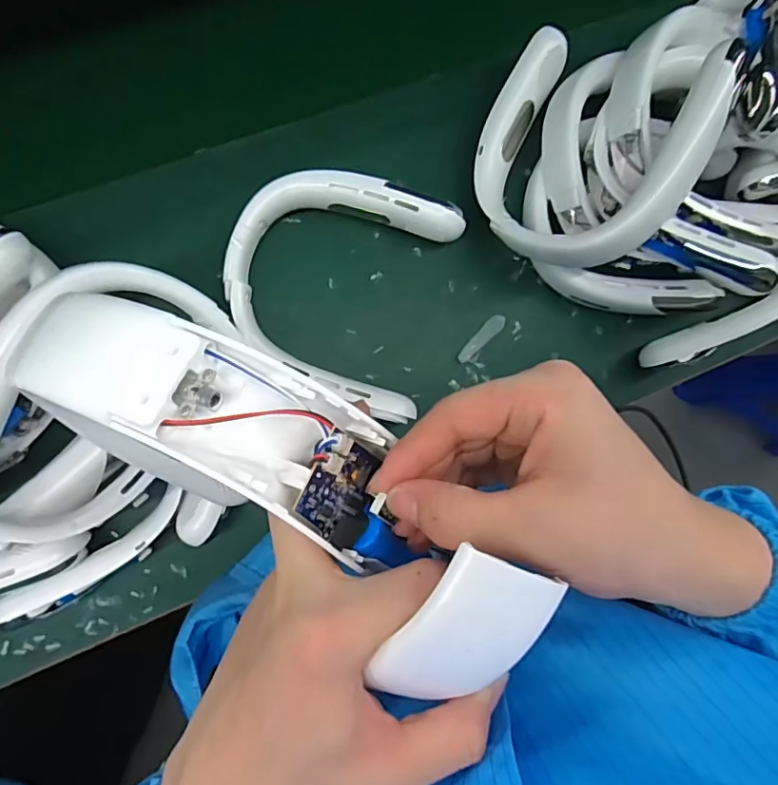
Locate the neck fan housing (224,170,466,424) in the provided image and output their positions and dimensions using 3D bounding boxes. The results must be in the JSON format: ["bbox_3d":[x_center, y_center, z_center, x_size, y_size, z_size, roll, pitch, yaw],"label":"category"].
[{"bbox_3d":[-0.049,-0.097,0.505,0.193,0.050,0.205,16,87,-8],"label":"neck fan housing"}]

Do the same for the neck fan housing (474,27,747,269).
[{"bbox_3d":[0.171,-0.212,0.485,0.198,0.055,0.195,35,108,34],"label":"neck fan housing"}]

